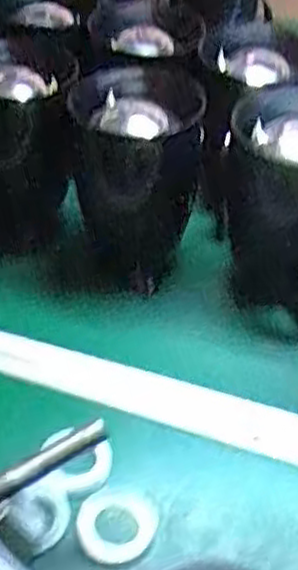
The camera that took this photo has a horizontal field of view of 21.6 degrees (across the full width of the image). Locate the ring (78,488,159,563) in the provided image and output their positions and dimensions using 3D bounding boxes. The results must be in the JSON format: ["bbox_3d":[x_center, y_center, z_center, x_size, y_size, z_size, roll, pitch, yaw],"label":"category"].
[{"bbox_3d":[-0.025,0.183,0.600,0.057,0.009,0.058,-2,52,-12],"label":"ring"}]

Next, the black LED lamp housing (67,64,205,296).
[{"bbox_3d":[-0.016,-0.110,0.850,0.126,0.221,0.120,1,41,-2],"label":"black LED lamp housing"}]

